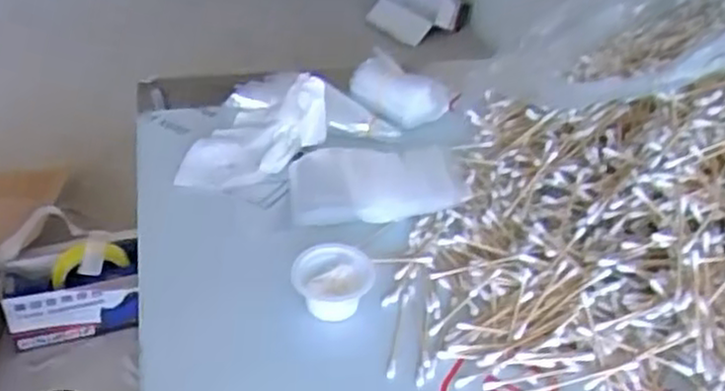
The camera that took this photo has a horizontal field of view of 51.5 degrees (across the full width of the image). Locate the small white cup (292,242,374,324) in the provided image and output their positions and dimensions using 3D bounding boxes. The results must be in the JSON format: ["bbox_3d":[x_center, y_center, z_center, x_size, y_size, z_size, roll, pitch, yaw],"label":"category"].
[{"bbox_3d":[-0.020,0.056,0.508,0.052,0.033,0.042,1,37,-5],"label":"small white cup"}]

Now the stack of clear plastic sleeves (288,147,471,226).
[{"bbox_3d":[0.012,-0.012,0.596,0.136,0.023,0.070,-1,37,-7],"label":"stack of clear plastic sleeves"}]

